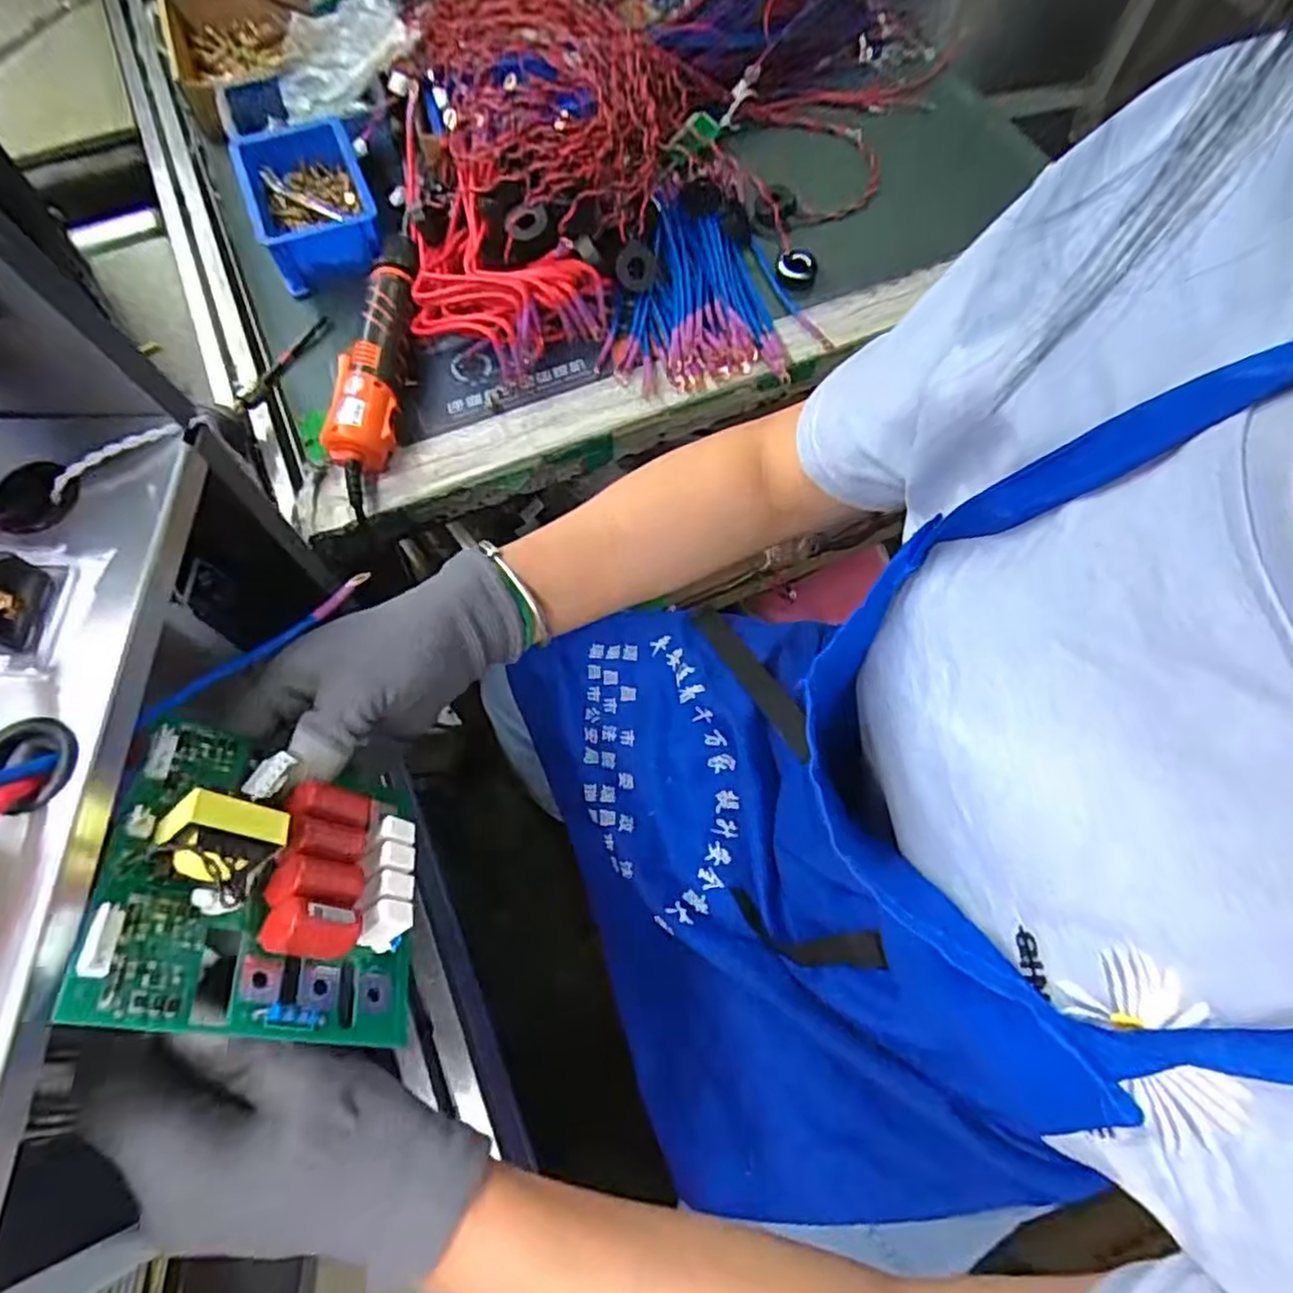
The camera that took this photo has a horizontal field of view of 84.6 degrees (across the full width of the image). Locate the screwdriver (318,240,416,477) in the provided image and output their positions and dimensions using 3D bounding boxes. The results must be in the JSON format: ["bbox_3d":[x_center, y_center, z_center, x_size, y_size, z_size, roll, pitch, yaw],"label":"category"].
[{"bbox_3d":[-0.215,-0.241,0.571,0.048,0.041,0.230,-1,68,-2],"label":"screwdriver"}]

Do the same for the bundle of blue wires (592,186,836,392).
[{"bbox_3d":[0.048,-0.315,0.615,0.177,0.022,0.212,-6,68,-4],"label":"bundle of blue wires"}]

